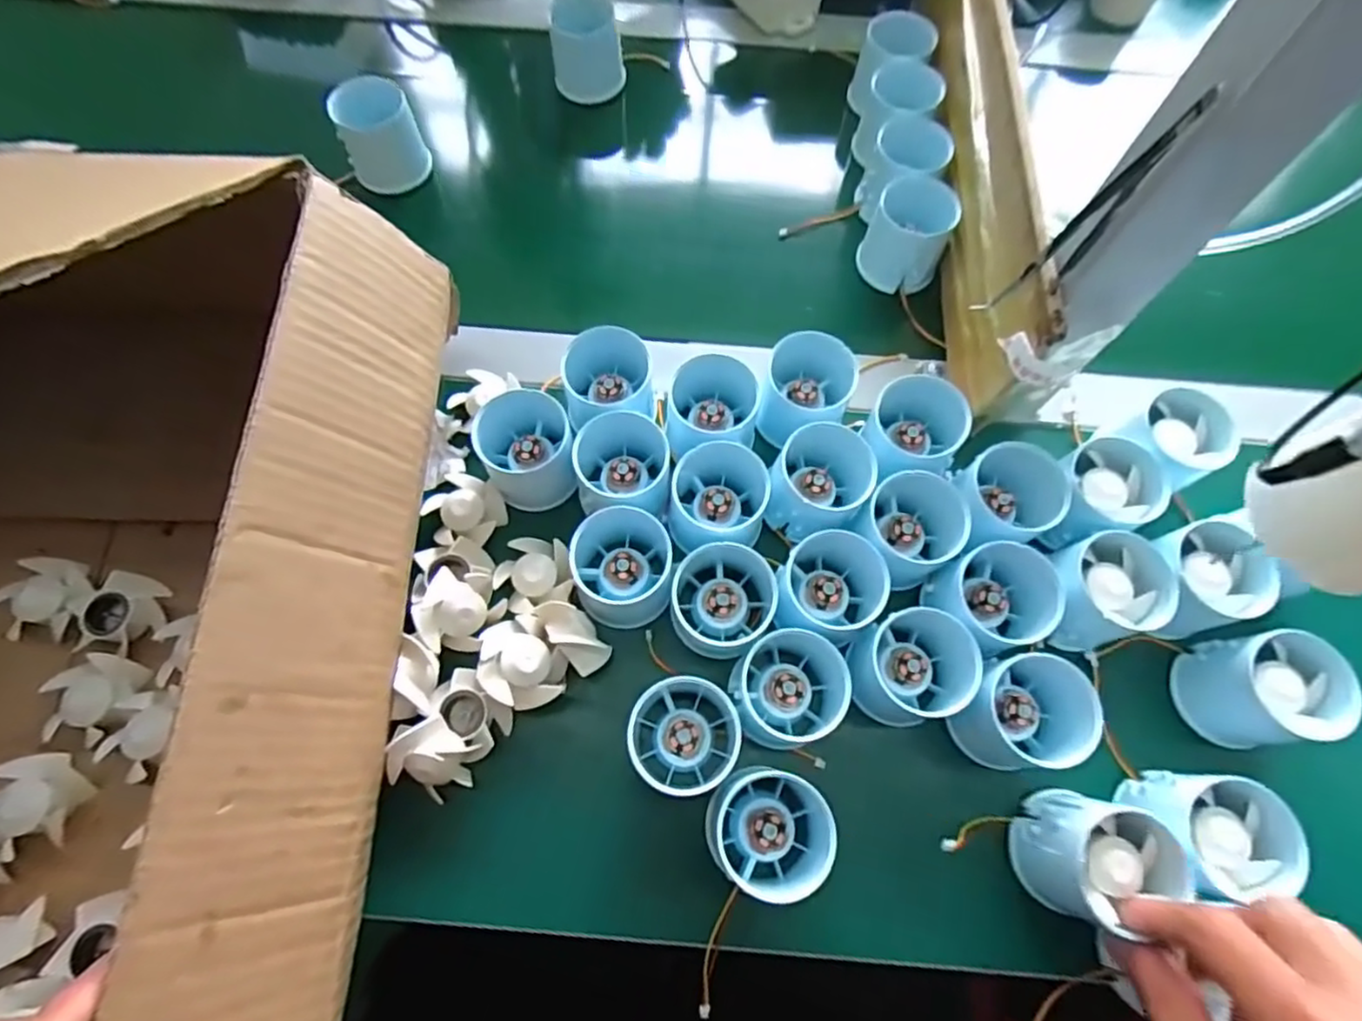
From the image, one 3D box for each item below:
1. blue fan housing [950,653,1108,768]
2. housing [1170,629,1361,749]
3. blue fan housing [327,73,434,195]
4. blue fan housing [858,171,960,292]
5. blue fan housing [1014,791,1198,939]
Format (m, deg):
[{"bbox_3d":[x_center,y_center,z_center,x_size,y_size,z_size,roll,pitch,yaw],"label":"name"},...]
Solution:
[{"bbox_3d":[0.170,0.102,0.332,0.052,0.057,0.049,0,68,0],"label":"blue fan housing"},{"bbox_3d":[0.292,0.091,0.335,0.052,0.053,0.051,0,68,0],"label":"housing"},{"bbox_3d":[-0.217,-0.269,0.473,0.053,0.057,0.053,0,68,0],"label":"blue fan housing"},{"bbox_3d":[0.152,-0.183,0.439,0.051,0.051,0.047,0,68,0],"label":"blue fan housing"},{"bbox_3d":[0.190,0.161,0.303,0.057,0.051,0.052,24,70,9],"label":"blue fan housing"}]

